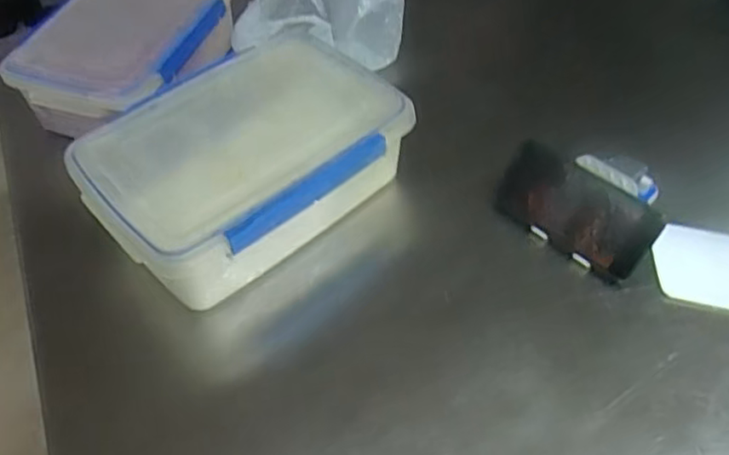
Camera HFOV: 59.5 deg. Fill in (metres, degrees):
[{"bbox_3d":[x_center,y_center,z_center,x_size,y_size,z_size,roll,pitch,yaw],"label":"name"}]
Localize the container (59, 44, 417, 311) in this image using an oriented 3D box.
[{"bbox_3d":[-0.126,-0.071,0.664,0.304,0.092,0.220,-34,57,-23],"label":"container"}]

